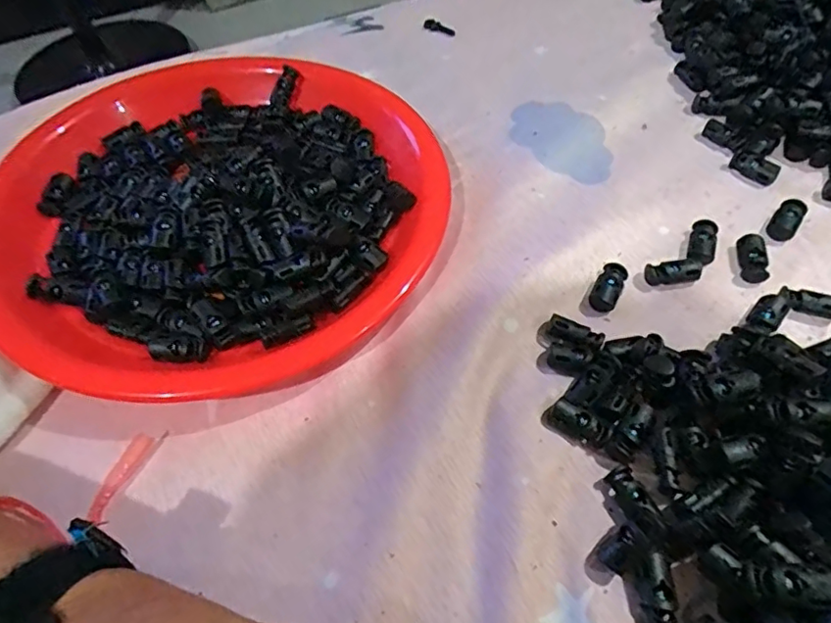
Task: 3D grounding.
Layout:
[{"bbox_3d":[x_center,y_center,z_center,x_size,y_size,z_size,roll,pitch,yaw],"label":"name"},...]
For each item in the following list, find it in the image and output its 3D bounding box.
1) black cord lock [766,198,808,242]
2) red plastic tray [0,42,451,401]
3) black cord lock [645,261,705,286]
[{"bbox_3d":[0.211,-0.052,0.308,0.013,0.007,0.033,33,64,23],"label":"black cord lock"},{"bbox_3d":[-0.116,-0.070,0.323,0.246,0.035,0.256,-22,57,-11],"label":"red plastic tray"},{"bbox_3d":[0.138,-0.021,0.293,0.028,0.008,0.011,-4,55,1],"label":"black cord lock"}]

